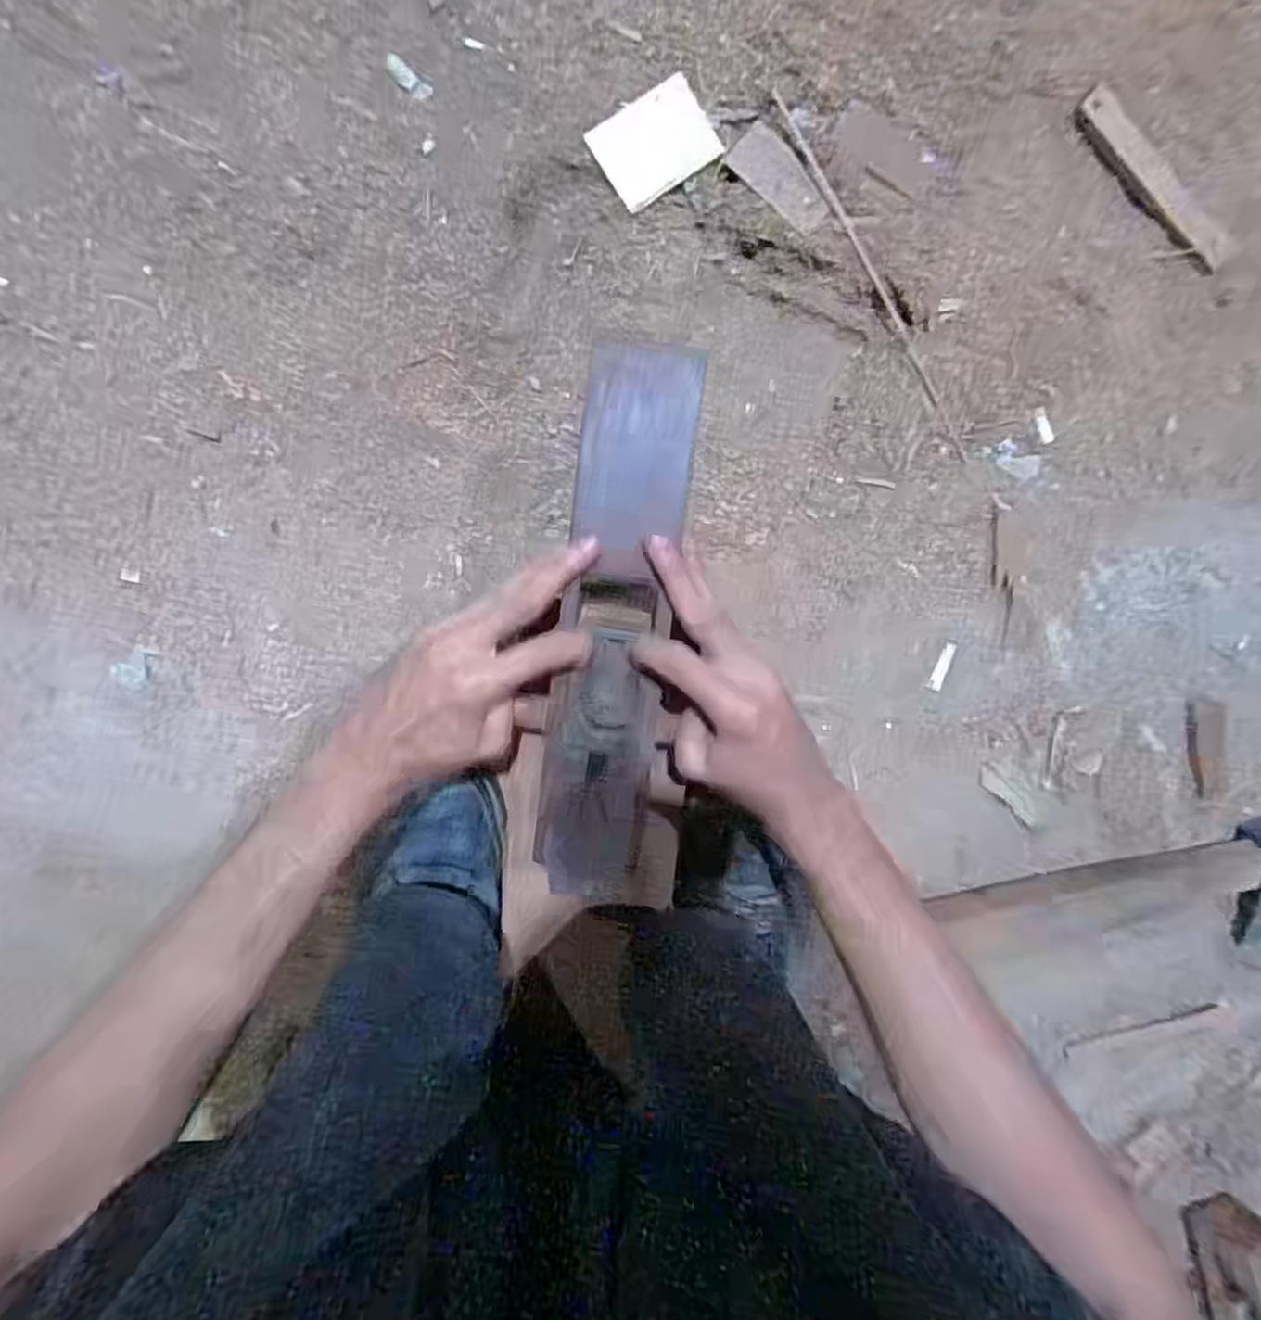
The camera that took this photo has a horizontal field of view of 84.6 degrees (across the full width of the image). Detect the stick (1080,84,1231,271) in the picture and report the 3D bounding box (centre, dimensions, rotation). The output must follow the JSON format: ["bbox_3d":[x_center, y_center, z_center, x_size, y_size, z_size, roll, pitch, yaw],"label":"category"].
[{"bbox_3d":[0.357,-0.326,0.470,0.143,0.011,0.020,42,97,-11],"label":"stick"}]

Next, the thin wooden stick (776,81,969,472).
[{"bbox_3d":[0.171,-0.259,0.479,0.007,0.013,0.270,-33,103,4],"label":"thin wooden stick"}]

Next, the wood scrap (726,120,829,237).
[{"bbox_3d":[0.102,-0.320,0.461,0.075,0.004,0.030,42,97,-11],"label":"wood scrap"}]

